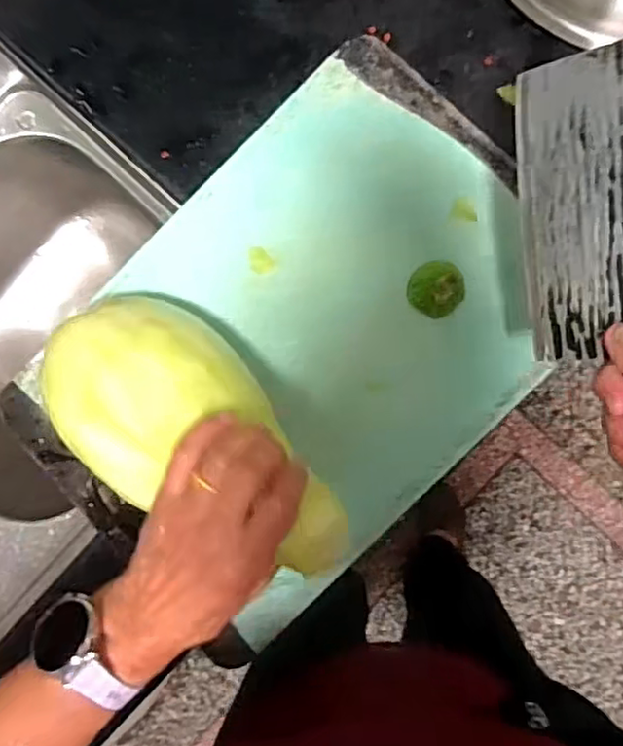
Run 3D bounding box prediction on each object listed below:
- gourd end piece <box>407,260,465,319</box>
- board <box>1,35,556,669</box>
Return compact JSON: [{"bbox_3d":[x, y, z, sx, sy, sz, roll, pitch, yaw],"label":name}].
[{"bbox_3d":[0.096,-0.066,0.473,0.041,0.014,0.042,0,86,7],"label":"gourd end piece"},{"bbox_3d":[-0.010,-0.022,0.490,0.430,0.017,0.295,-45,82,2],"label":"board"}]

